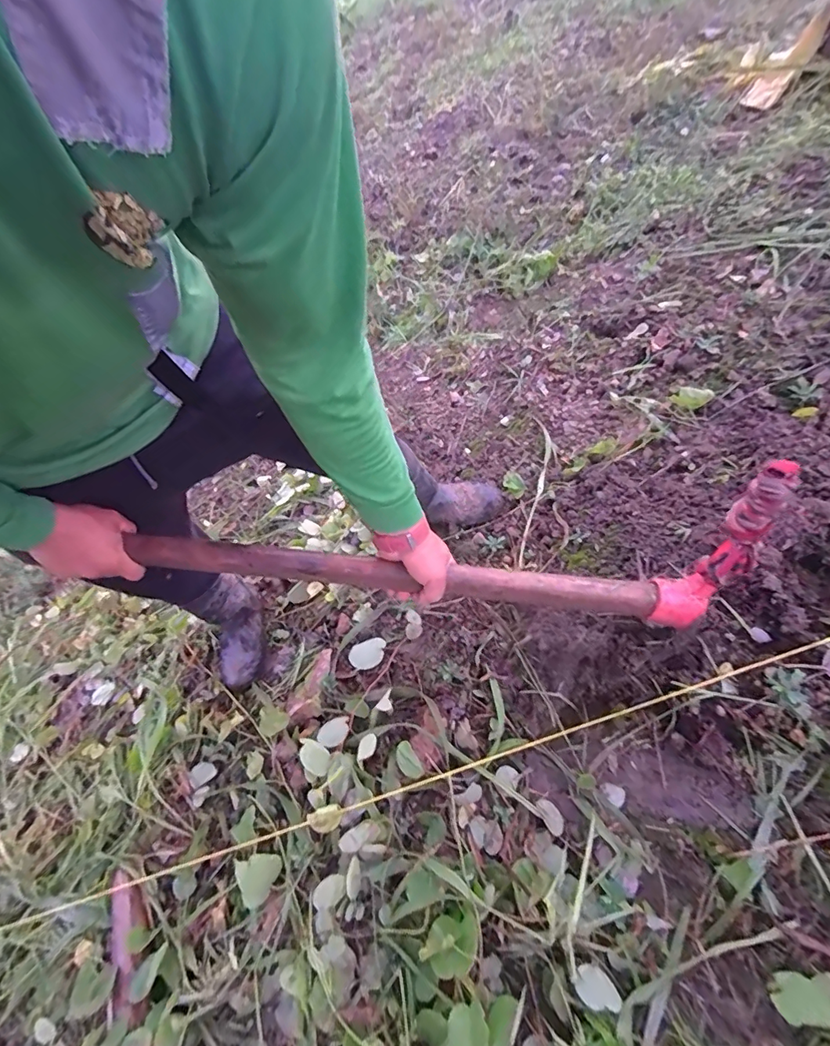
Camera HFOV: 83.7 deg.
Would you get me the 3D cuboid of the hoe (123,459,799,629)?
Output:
[{"bbox_3d":[0.015,0.029,0.551,0.733,0.221,0.113,2,67,2],"label":"hoe"}]

